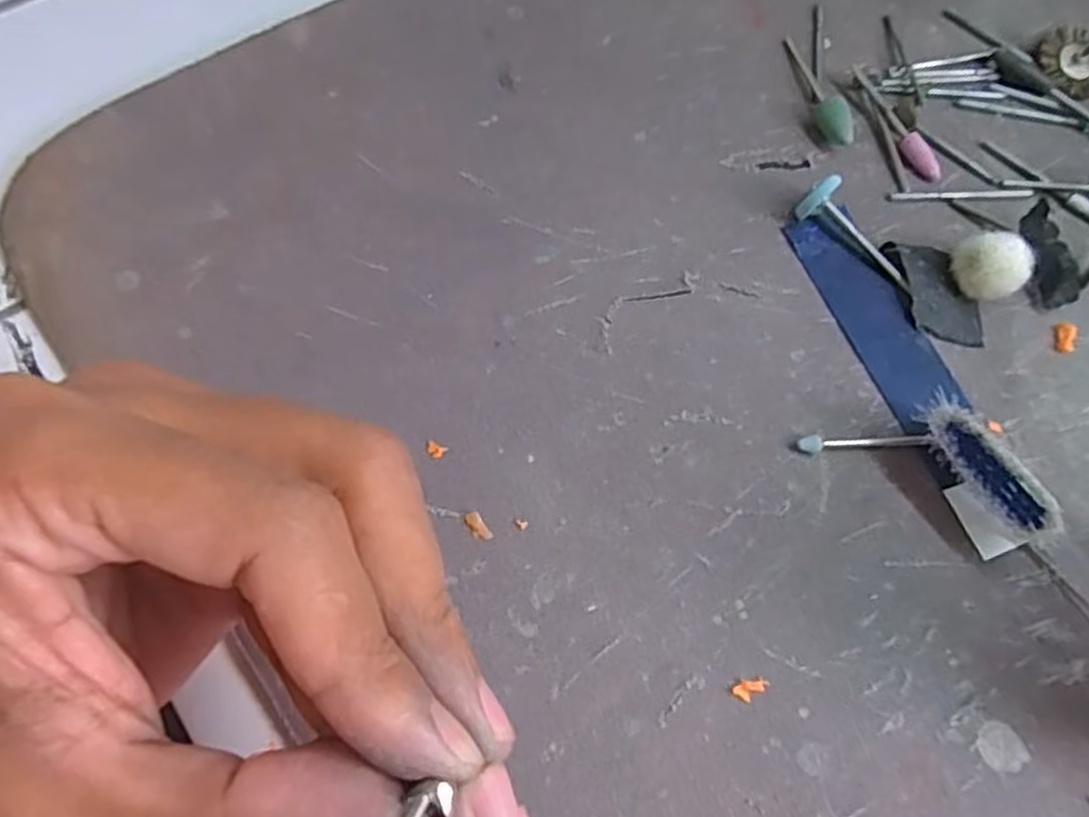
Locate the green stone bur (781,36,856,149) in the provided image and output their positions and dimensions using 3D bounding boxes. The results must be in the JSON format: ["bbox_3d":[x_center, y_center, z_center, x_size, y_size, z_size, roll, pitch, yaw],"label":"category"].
[{"bbox_3d":[0.084,-0.100,0.231,0.008,0.010,0.045,-10,70,-6],"label":"green stone bur"}]

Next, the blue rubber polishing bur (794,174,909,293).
[{"bbox_3d":[0.088,-0.048,0.211,0.010,0.012,0.038,-43,89,-16],"label":"blue rubber polishing bur"}]

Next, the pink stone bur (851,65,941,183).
[{"bbox_3d":[0.107,-0.088,0.230,0.007,0.006,0.045,-27,73,-12],"label":"pink stone bur"}]

